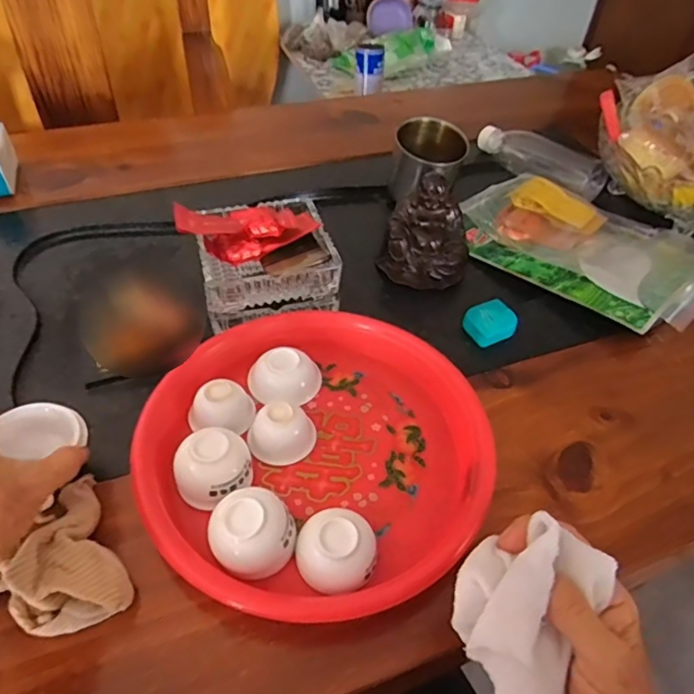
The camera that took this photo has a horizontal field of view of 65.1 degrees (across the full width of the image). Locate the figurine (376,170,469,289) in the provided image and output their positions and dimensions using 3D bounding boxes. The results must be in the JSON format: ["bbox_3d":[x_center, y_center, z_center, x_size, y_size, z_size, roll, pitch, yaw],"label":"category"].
[{"bbox_3d":[0.084,-0.118,0.570,0.090,0.089,0.071,12,48,8],"label":"figurine"}]

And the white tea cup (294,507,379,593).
[{"bbox_3d":[-0.006,0.133,0.350,0.052,0.031,0.046,-2,48,-5],"label":"white tea cup"}]

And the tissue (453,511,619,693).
[{"bbox_3d":[0.087,0.129,0.267,0.064,0.035,0.089,29,53,22],"label":"tissue"}]

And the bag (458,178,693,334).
[{"bbox_3d":[0.261,-0.117,0.597,0.272,0.031,0.188,33,54,25],"label":"bag"}]

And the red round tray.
[{"bbox_3d":[-0.021,0.068,0.408,0.248,0.042,0.240,1,48,-2],"label":"red round tray"}]

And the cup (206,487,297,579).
[{"bbox_3d":[-0.061,0.120,0.350,0.048,0.045,0.051,1,48,-2],"label":"cup"}]

